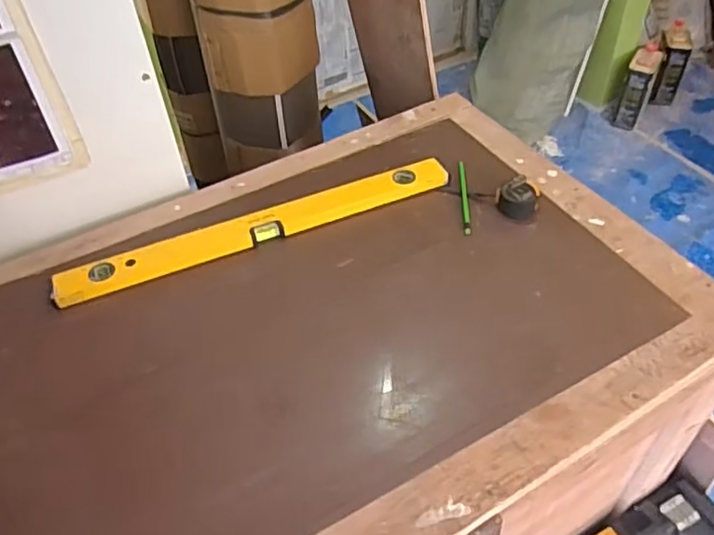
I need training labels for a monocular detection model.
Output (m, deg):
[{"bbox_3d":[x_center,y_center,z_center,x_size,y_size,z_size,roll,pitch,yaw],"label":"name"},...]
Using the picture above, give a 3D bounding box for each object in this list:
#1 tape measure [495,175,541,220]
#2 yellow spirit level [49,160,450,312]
[{"bbox_3d":[0.241,-0.103,0.940,0.061,0.032,0.065,5,46,8],"label":"tape measure"},{"bbox_3d":[-0.140,-0.060,0.935,0.590,0.023,0.057,-19,48,-15],"label":"yellow spirit level"}]

